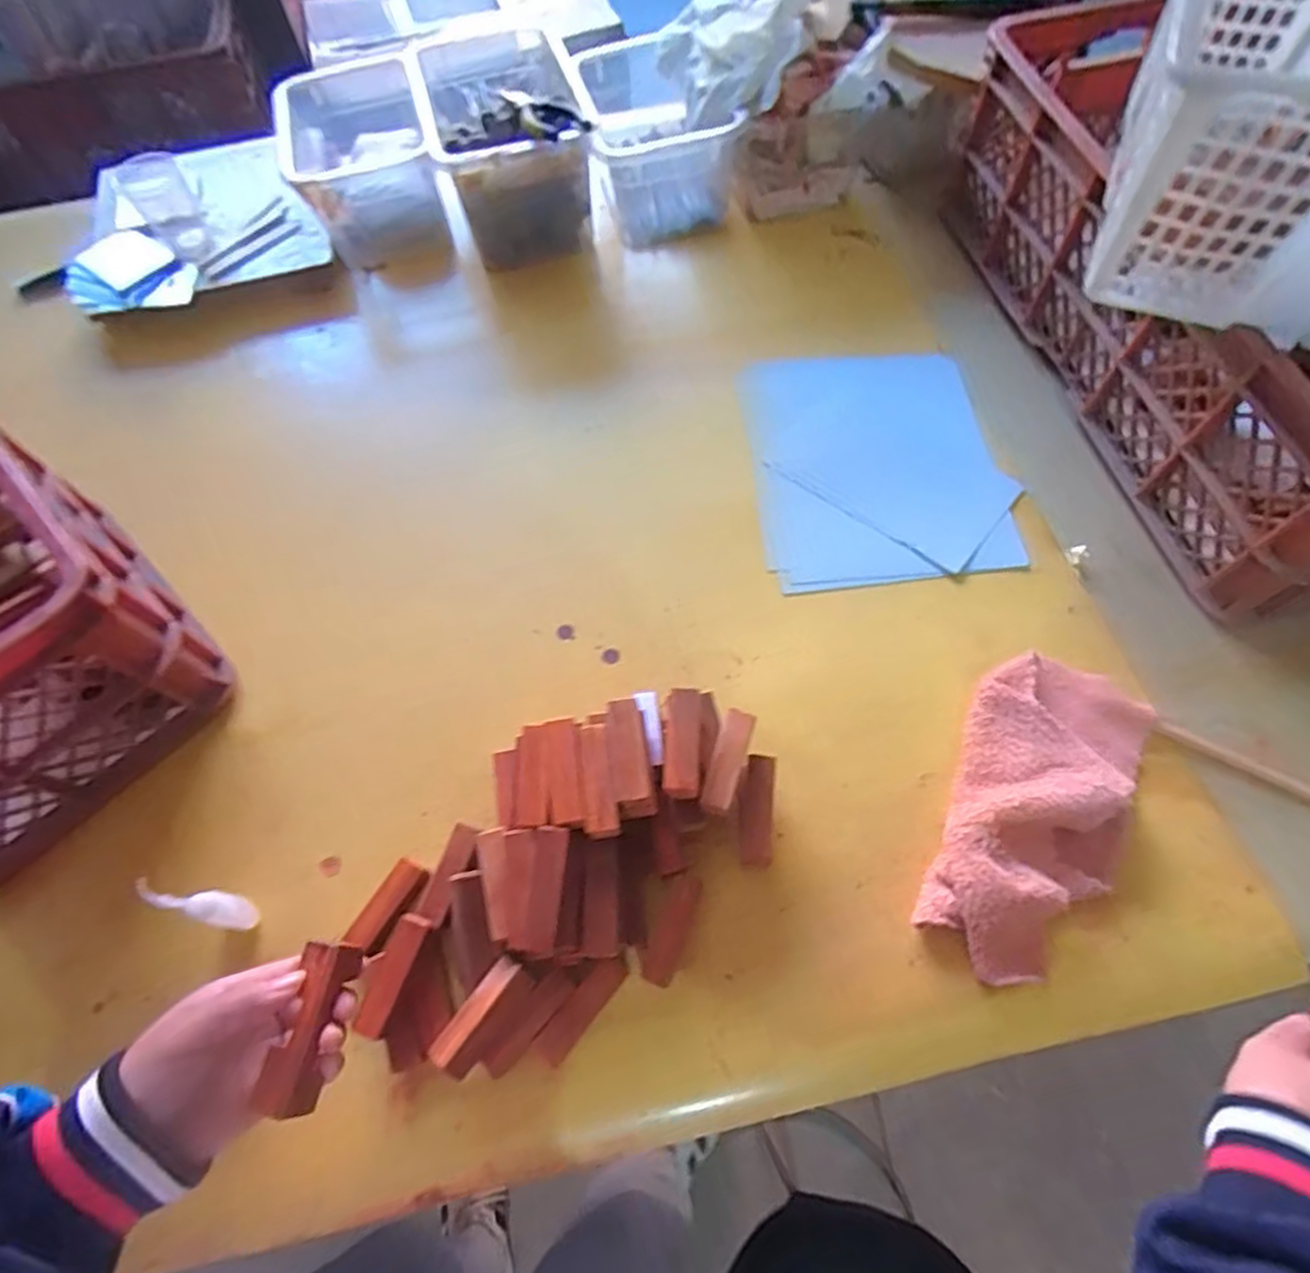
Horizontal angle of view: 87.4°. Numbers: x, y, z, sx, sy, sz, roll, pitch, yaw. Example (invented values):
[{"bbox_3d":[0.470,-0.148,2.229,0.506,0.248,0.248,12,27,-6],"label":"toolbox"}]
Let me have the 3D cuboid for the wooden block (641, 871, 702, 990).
[{"bbox_3d":[0.013,0.221,0.520,0.028,0.012,0.080,18,67,11],"label":"wooden block"}]

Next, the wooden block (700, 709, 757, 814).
[{"bbox_3d":[0.055,0.092,0.511,0.023,0.010,0.077,16,67,10],"label":"wooden block"}]

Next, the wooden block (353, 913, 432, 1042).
[{"bbox_3d":[-0.184,0.238,0.482,0.019,0.014,0.080,16,67,10],"label":"wooden block"}]

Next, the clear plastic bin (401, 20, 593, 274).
[{"bbox_3d":[-0.186,-0.628,0.875,0.183,0.150,0.292,-16,65,-5],"label":"clear plastic bin"}]

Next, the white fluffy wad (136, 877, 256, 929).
[{"bbox_3d":[-0.323,0.192,0.487,0.026,0.109,0.019,19,67,11],"label":"white fluffy wad"}]

